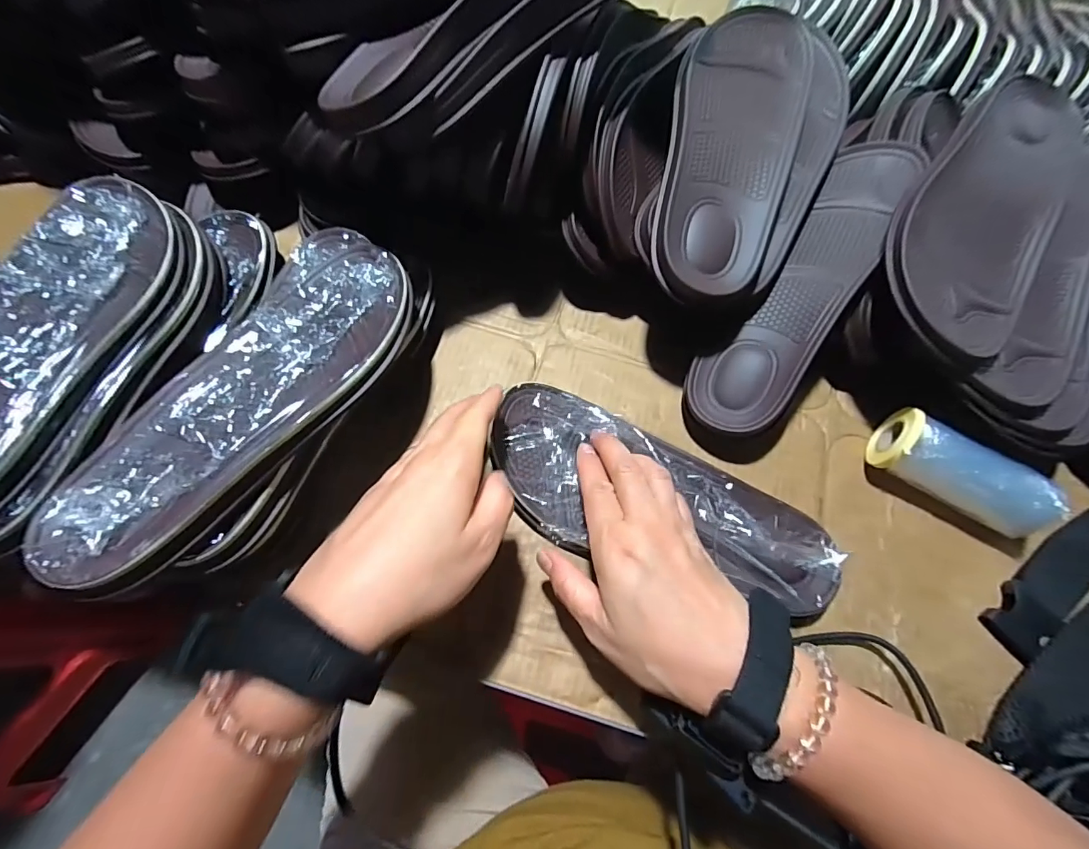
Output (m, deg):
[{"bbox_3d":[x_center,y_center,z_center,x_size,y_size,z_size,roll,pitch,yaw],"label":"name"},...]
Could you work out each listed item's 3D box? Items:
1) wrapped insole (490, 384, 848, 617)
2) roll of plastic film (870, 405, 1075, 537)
[{"bbox_3d":[0.079,0.051,0.323,0.247,0.039,0.101,20,68,6],"label":"wrapped insole"},{"bbox_3d":[0.299,0.036,0.339,0.104,0.053,0.040,31,70,10],"label":"roll of plastic film"}]

